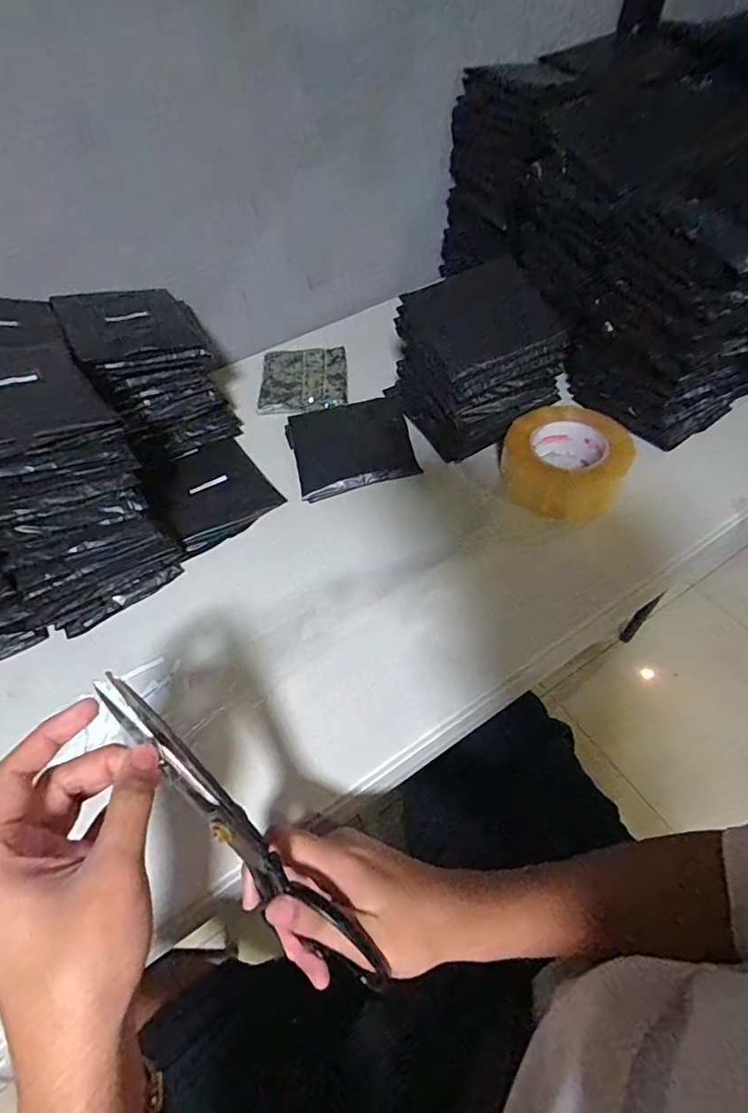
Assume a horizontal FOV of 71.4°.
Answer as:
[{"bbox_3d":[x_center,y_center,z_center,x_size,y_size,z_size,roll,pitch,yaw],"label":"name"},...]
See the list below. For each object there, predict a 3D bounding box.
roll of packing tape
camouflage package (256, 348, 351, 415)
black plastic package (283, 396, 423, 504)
[{"bbox_3d":[0.207,-0.103,0.579,0.122,0.064,0.111,-2,54,2],"label":"roll of packing tape"},{"bbox_3d":[-0.096,-0.239,0.713,0.116,0.012,0.139,-3,54,2],"label":"camouflage package"},{"bbox_3d":[-0.028,-0.139,0.635,0.142,0.016,0.148,-11,54,-4],"label":"black plastic package"}]

